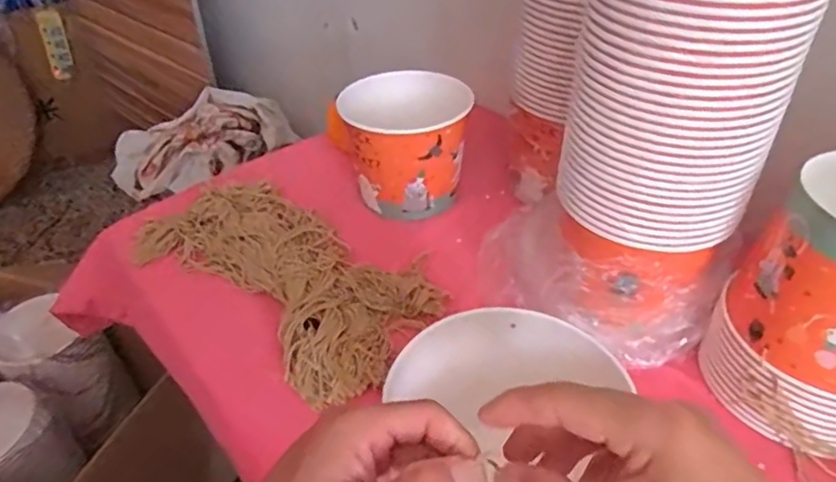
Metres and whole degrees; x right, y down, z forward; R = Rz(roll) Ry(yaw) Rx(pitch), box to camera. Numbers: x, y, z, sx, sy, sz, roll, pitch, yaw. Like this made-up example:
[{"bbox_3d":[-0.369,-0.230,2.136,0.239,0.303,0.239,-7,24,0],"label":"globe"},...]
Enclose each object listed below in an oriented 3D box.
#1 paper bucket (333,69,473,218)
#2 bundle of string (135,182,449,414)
[{"bbox_3d":[-0.009,-0.125,0.749,0.165,0.136,0.133,-19,42,-21],"label":"paper bucket"},{"bbox_3d":[-0.147,0.028,0.655,0.367,0.041,0.177,30,48,34],"label":"bundle of string"}]

